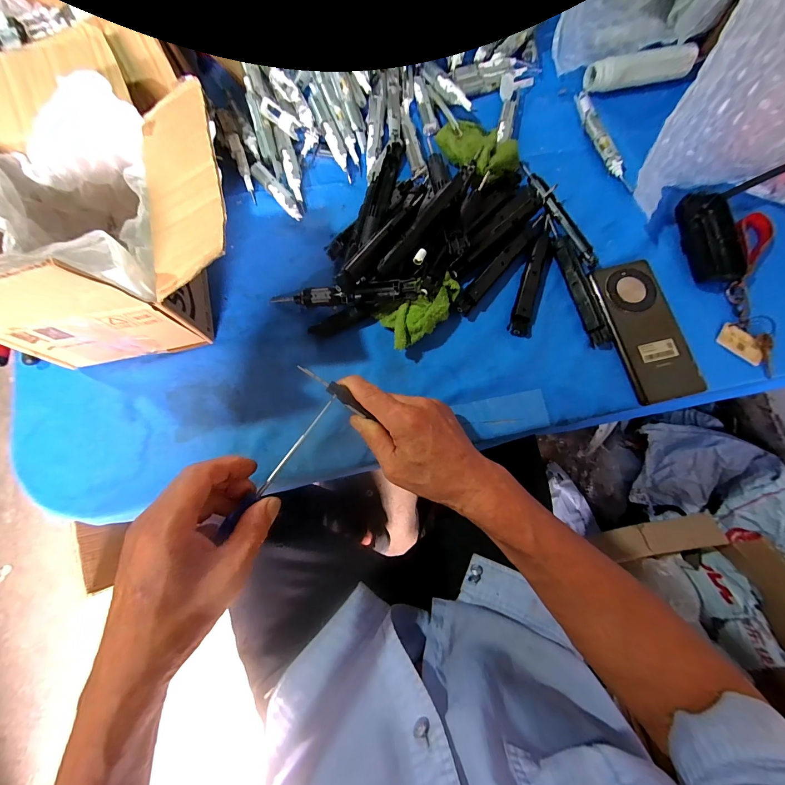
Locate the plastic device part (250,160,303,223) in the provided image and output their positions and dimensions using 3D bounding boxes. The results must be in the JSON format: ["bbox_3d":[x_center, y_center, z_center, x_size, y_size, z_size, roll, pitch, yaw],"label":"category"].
[{"bbox_3d":[-0.144,-0.250,0.417,0.016,0.017,0.092,-41,80,-10],"label":"plastic device part"}]

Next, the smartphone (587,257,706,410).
[{"bbox_3d":[0.285,-0.074,0.375,0.076,0.011,0.166,-14,77,-4],"label":"smartphone"}]

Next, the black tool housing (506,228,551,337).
[{"bbox_3d":[0.163,-0.133,0.390,0.025,0.012,0.142,16,76,3],"label":"black tool housing"}]

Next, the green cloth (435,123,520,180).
[{"bbox_3d":[0.110,-0.310,0.424,0.072,0.026,0.101,-32,78,-8],"label":"green cloth"}]

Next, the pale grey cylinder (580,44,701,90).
[{"bbox_3d":[0.337,-0.437,0.447,0.146,0.035,0.030,-12,76,-4],"label":"pale grey cylinder"}]

